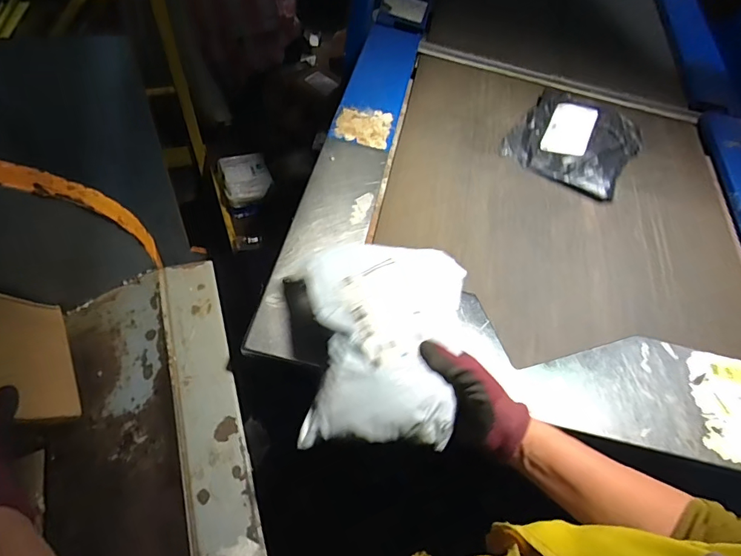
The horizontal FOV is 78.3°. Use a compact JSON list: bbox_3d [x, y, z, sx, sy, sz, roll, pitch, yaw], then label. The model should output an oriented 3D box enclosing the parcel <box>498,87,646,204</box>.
[{"bbox_3d":[0.395,-0.274,0.879,0.222,0.054,0.258,36,58,13],"label":"parcel"}]

